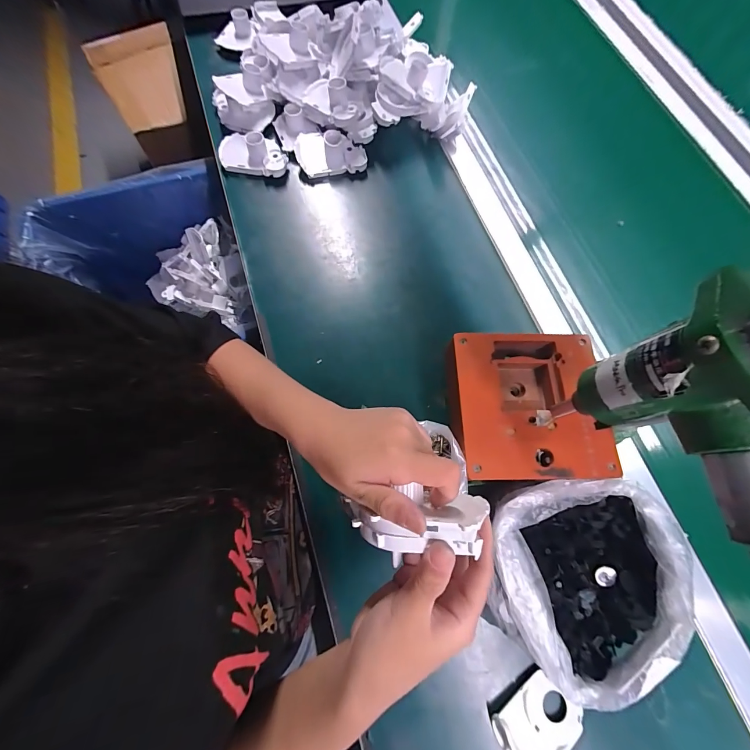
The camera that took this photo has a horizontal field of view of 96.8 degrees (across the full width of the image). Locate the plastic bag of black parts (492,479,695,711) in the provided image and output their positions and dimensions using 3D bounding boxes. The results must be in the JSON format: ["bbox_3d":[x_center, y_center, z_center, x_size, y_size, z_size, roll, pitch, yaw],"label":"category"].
[{"bbox_3d":[0.203,0.193,0.322,0.162,0.064,0.180,-19,73,-8],"label":"plastic bag of black parts"}]

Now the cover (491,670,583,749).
[{"bbox_3d":[0.150,0.323,0.307,0.074,0.012,0.058,-31,75,-12],"label":"cover"}]

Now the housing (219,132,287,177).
[{"bbox_3d":[-0.183,-0.335,0.498,0.100,0.037,0.070,7,71,0],"label":"housing"}]

